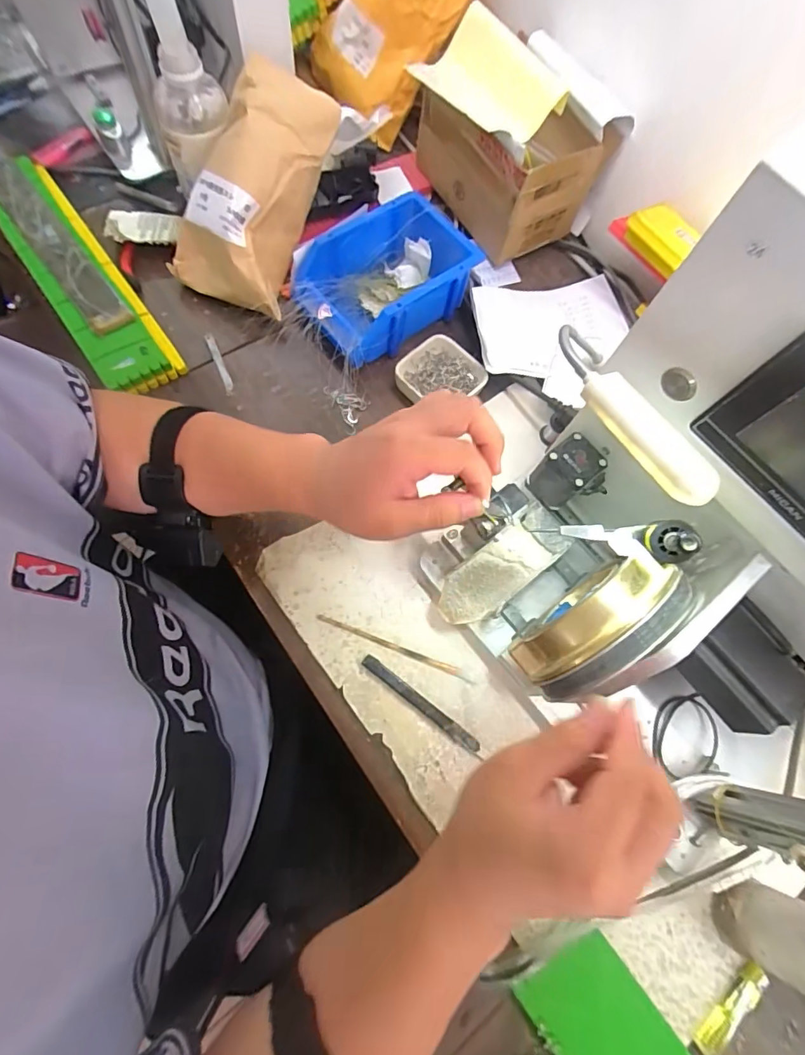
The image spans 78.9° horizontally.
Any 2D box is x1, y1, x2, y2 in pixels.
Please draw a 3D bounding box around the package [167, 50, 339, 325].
[{"bbox_3d":[-0.152,-0.351,0.522,0.132,0.085,0.225,31,104,9],"label":"package"}]

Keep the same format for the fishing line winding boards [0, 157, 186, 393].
[{"bbox_3d":[-0.365,-0.282,0.548,0.080,0.047,0.343,-35,77,-16],"label":"fishing line winding boards"}]

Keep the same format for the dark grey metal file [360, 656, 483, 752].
[{"bbox_3d":[0.017,0.158,0.439,0.125,0.008,0.012,36,77,10],"label":"dark grey metal file"}]

